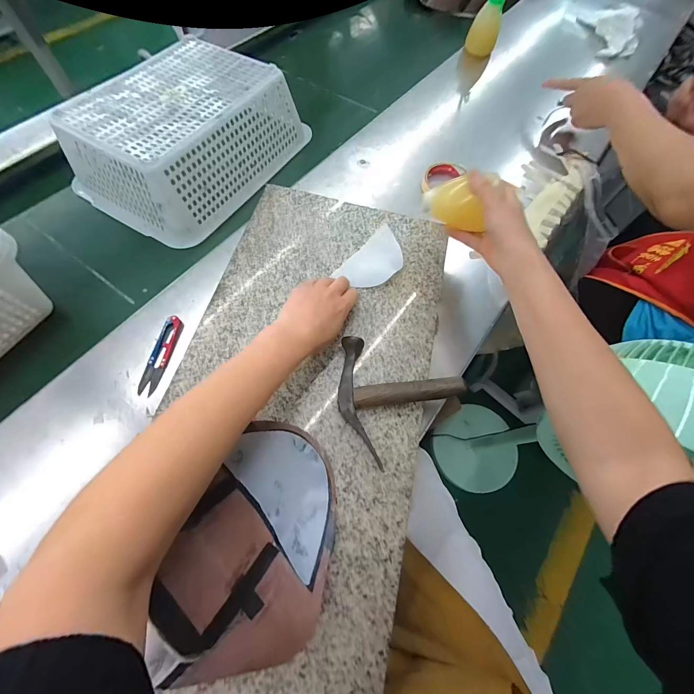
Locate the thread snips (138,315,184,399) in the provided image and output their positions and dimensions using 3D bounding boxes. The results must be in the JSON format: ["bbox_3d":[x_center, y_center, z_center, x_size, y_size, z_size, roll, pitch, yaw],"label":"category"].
[{"bbox_3d":[-0.238,0.009,0.395,0.022,0.015,0.104,11,66,2],"label":"thread snips"}]

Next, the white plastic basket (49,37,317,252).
[{"bbox_3d":[-0.278,-0.368,0.555,0.265,0.130,0.355,28,68,10],"label":"white plastic basket"}]

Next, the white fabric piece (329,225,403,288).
[{"bbox_3d":[0.045,-0.128,0.450,0.067,0.006,0.114,36,70,15],"label":"white fabric piece"}]

